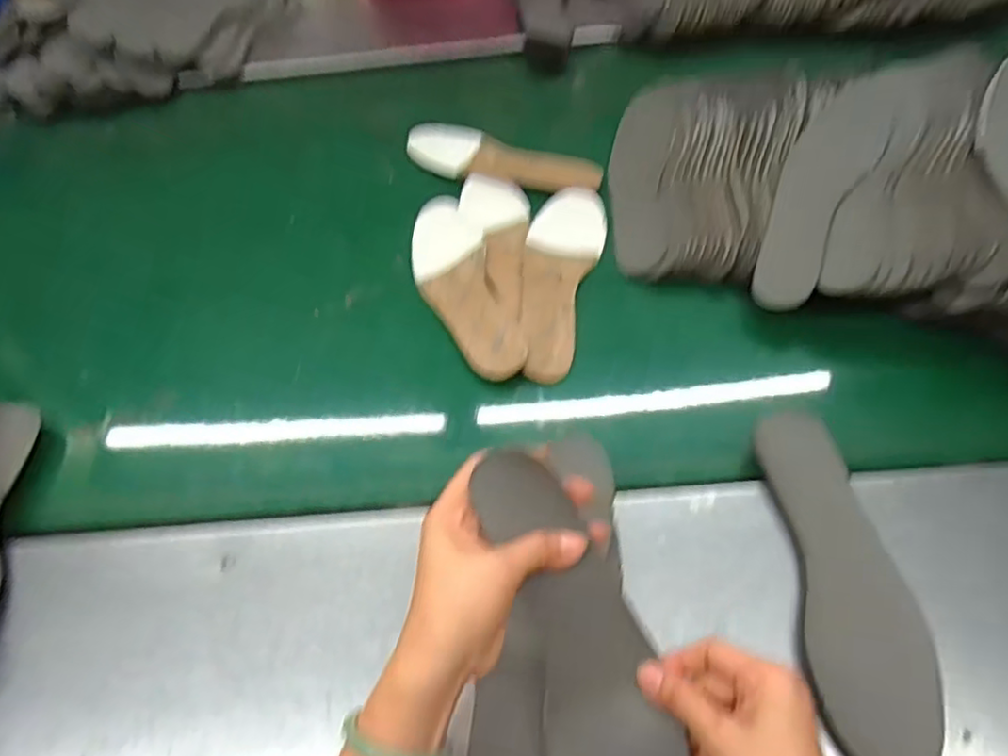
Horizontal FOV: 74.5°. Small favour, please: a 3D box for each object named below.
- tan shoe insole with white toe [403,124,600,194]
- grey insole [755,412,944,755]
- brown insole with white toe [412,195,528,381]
[{"bbox_3d":[-0.005,-0.269,0.819,0.250,0.013,0.087,15,58,16],"label":"tan shoe insole with white toe"},{"bbox_3d":[0.246,0.141,0.473,0.080,0.011,0.248,-4,59,6],"label":"grey insole"},{"bbox_3d":[-0.047,-0.105,0.696,0.080,0.019,0.268,-15,55,-5],"label":"brown insole with white toe"}]

